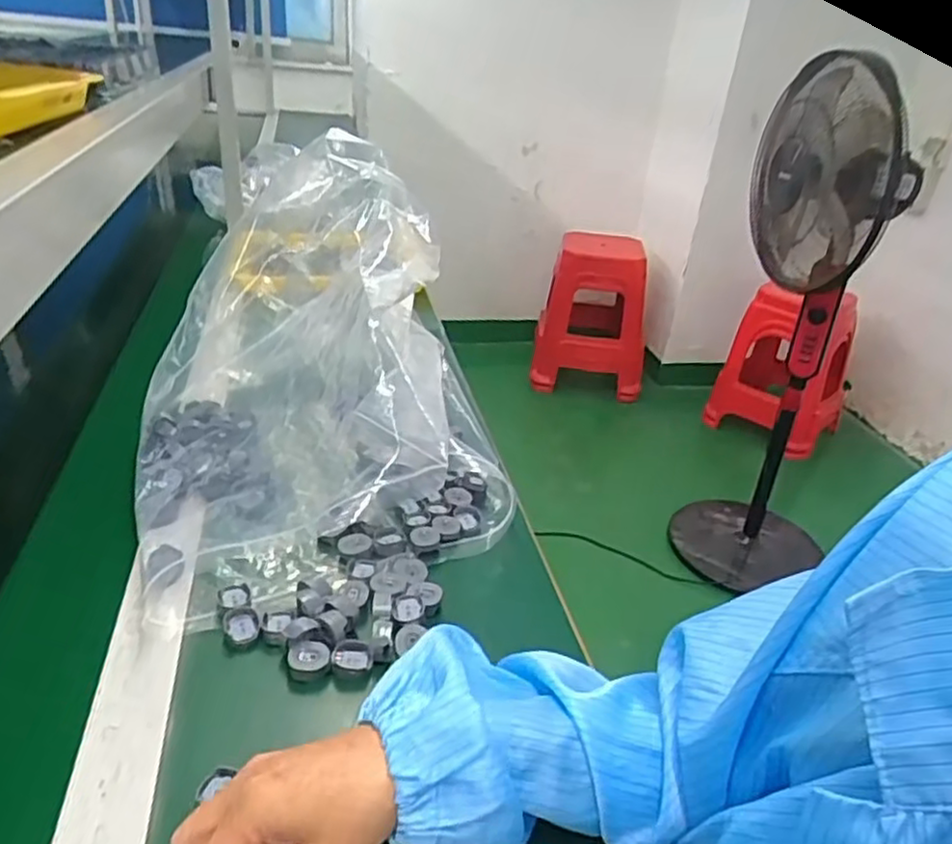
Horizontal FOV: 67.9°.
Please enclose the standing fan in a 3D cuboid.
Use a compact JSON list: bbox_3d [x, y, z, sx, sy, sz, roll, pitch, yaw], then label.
[{"bbox_3d":[0.690,-0.148,1.553,0.331,1.111,0.357,16,30,16],"label":"standing fan"}]

